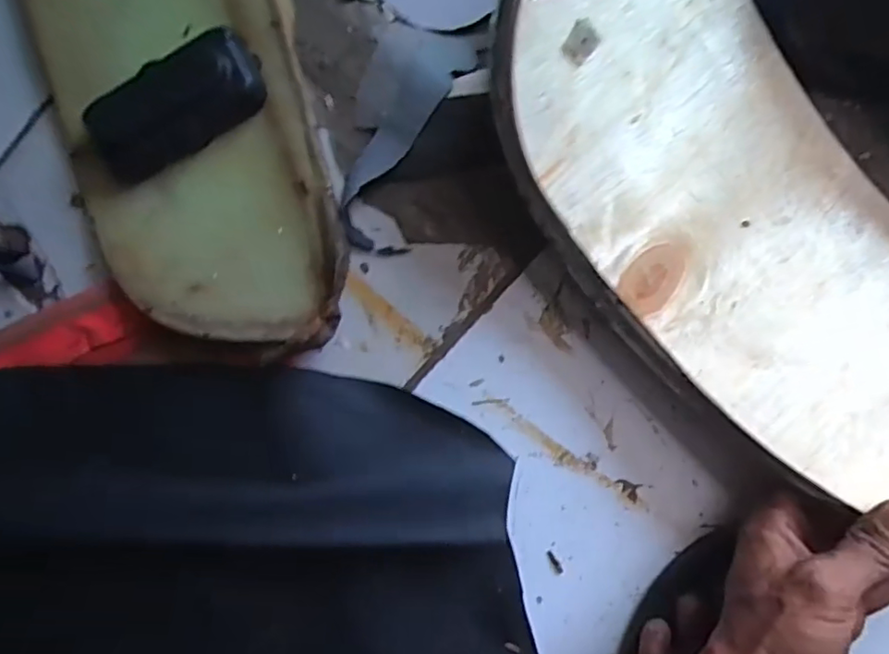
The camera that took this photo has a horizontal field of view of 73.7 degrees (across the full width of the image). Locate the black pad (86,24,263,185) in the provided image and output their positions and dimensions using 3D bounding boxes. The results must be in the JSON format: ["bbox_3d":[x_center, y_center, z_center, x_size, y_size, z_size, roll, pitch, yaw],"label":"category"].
[{"bbox_3d":[-0.171,-0.139,0.372,0.113,0.023,0.047,-28,92,7],"label":"black pad"}]

